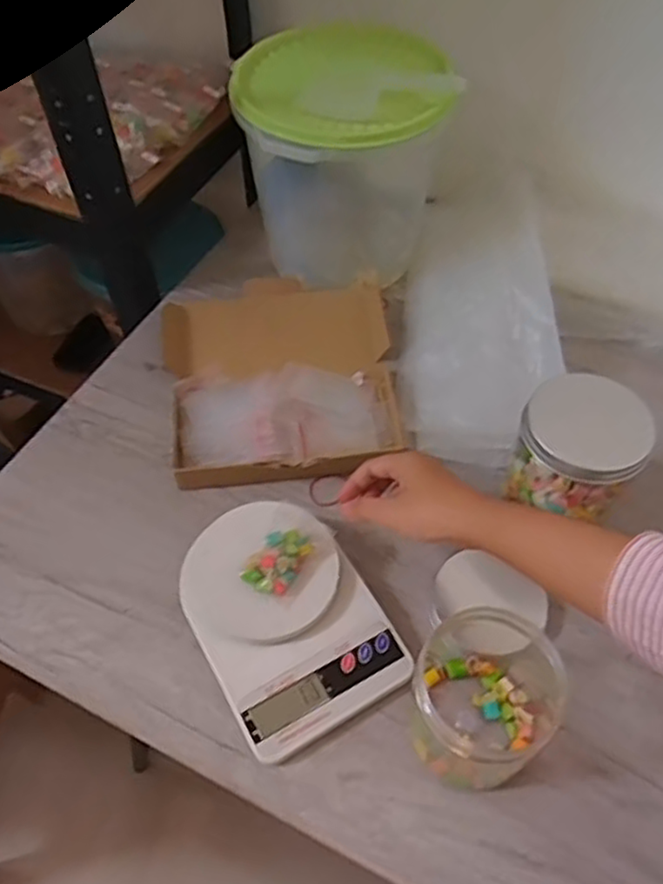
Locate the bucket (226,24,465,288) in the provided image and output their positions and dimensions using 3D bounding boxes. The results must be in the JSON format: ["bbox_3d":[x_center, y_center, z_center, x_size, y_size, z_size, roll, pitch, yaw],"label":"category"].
[{"bbox_3d":[0.010,-0.296,0.727,0.203,0.192,0.191,0,53,1],"label":"bucket"}]

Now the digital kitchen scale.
[{"bbox_3d":[-0.038,0.127,0.520,0.128,0.042,0.179,-27,58,-18],"label":"digital kitchen scale"}]

